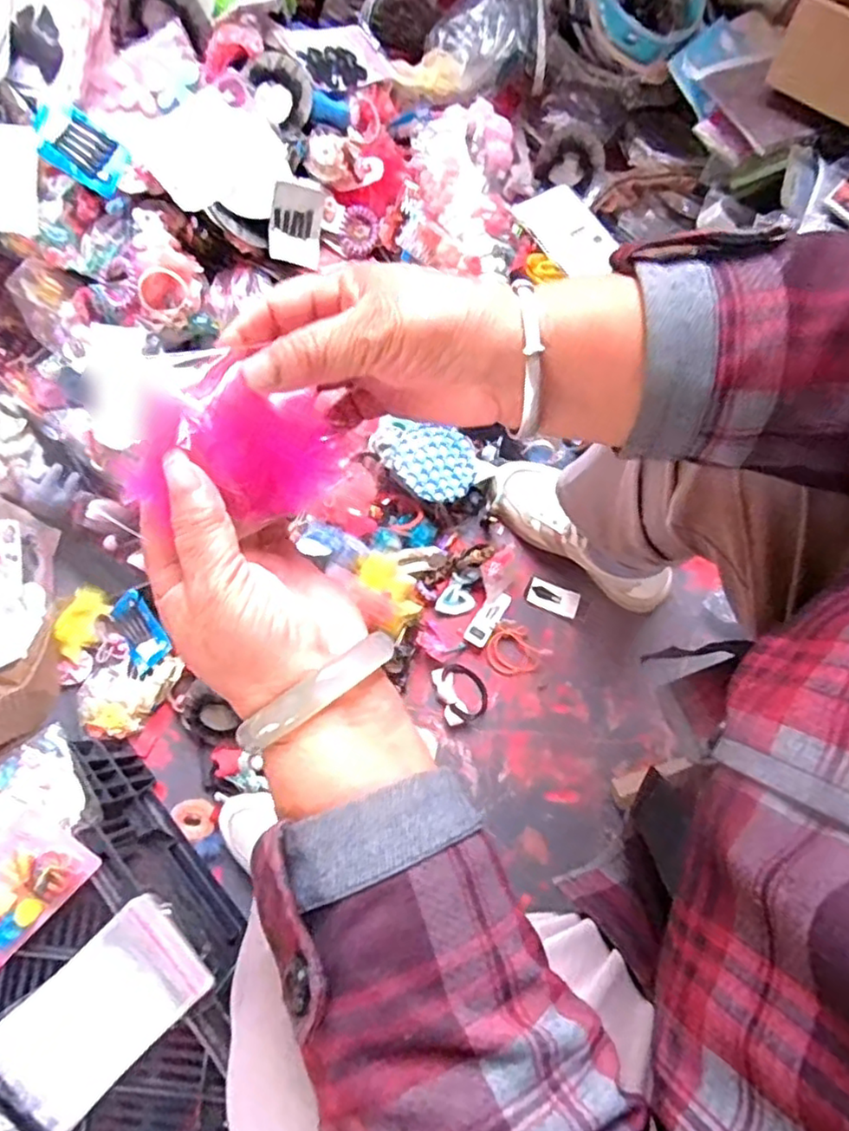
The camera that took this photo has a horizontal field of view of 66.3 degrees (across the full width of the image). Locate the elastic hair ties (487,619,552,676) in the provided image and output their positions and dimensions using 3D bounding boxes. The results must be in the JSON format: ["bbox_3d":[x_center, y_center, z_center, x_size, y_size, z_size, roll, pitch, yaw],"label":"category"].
[{"bbox_3d":[0.108,0.101,0.762,0.069,0.009,0.059,29,80,6],"label":"elastic hair ties"}]

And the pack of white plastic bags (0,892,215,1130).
[{"bbox_3d":[-0.263,0.361,0.526,0.166,0.019,0.095,-42,81,-8],"label":"pack of white plastic bags"}]

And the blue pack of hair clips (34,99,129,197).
[{"bbox_3d":[-0.359,-0.436,0.676,0.086,0.008,0.062,23,87,-27],"label":"blue pack of hair clips"}]

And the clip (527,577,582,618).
[{"bbox_3d":[0.156,0.038,0.781,0.061,0.004,0.031,22,79,5],"label":"clip"}]

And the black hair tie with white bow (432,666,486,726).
[{"bbox_3d":[0.043,0.148,0.755,0.053,0.008,0.066,-19,79,-4],"label":"black hair tie with white bow"}]

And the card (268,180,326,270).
[{"bbox_3d":[-0.146,-0.389,0.744,0.063,0.008,0.082,-7,115,-34],"label":"card"}]

